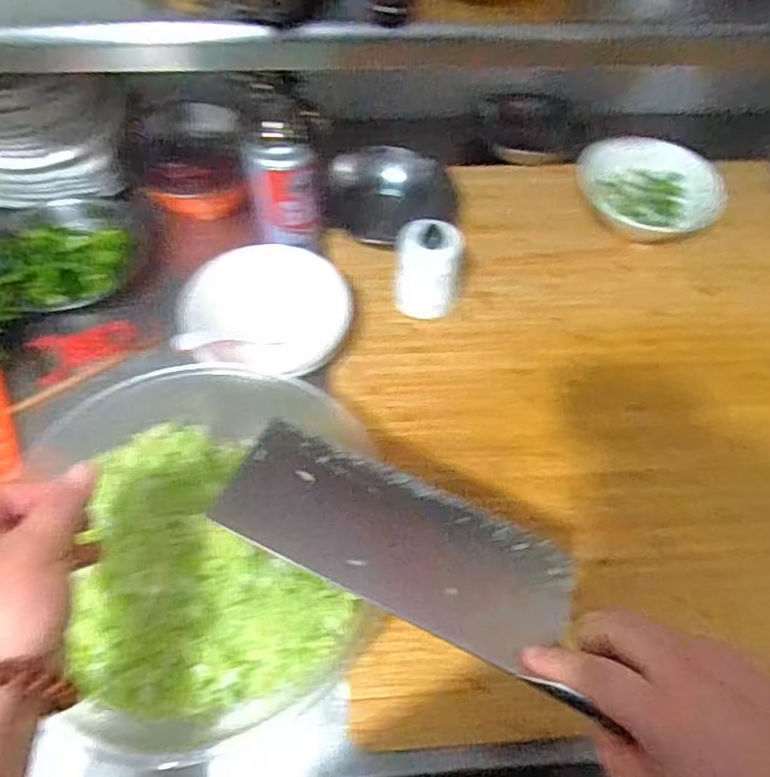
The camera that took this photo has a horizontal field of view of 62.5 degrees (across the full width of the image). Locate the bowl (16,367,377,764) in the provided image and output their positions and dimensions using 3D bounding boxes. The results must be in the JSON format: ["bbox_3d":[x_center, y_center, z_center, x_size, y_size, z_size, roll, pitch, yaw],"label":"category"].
[{"bbox_3d":[-0.142,0.111,0.526,0.263,0.105,0.316,-22,63,-15],"label":"bowl"}]

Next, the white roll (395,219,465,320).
[{"bbox_3d":[0.046,-0.118,0.660,0.070,0.103,0.056,0,59,-2],"label":"white roll"}]

